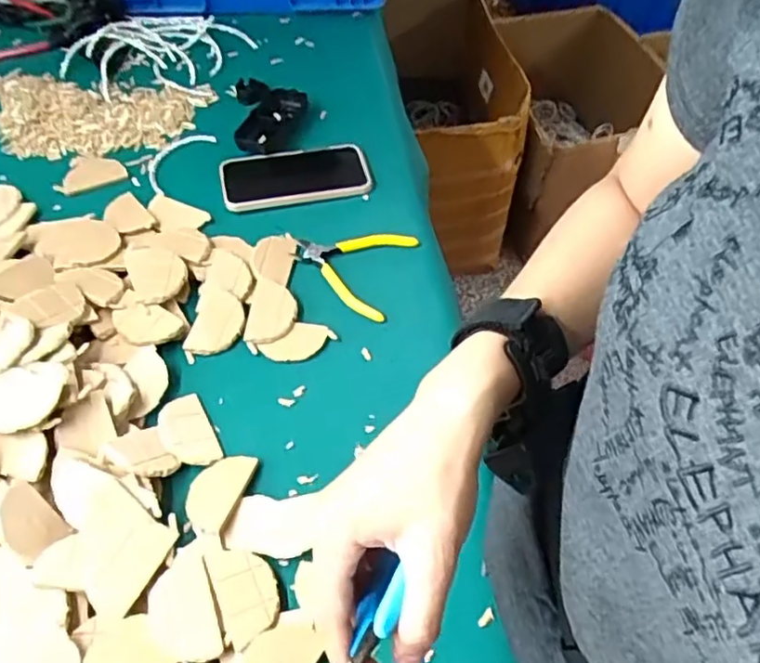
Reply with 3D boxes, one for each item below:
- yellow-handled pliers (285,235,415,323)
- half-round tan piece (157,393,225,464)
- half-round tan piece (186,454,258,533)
[{"bbox_3d":[-0.039,-0.077,0.647,0.128,0.012,0.109,19,58,11],"label":"yellow-handled pliers"},{"bbox_3d":[-0.165,0.085,0.531,0.043,0.005,0.067,-12,56,-33],"label":"half-round tan piece"},{"bbox_3d":[-0.130,0.124,0.499,0.039,0.007,0.068,20,58,12],"label":"half-round tan piece"}]

